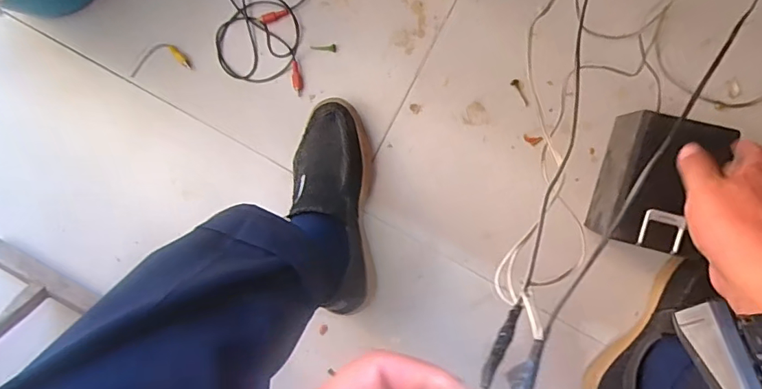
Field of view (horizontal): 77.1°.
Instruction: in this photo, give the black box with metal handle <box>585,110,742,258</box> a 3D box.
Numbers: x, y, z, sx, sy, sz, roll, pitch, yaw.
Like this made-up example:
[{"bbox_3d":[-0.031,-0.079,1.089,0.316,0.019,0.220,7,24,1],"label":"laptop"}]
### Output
[{"bbox_3d":[0.296,-0.015,0.528,0.091,0.098,0.137,18,96,5],"label":"black box with metal handle"}]

